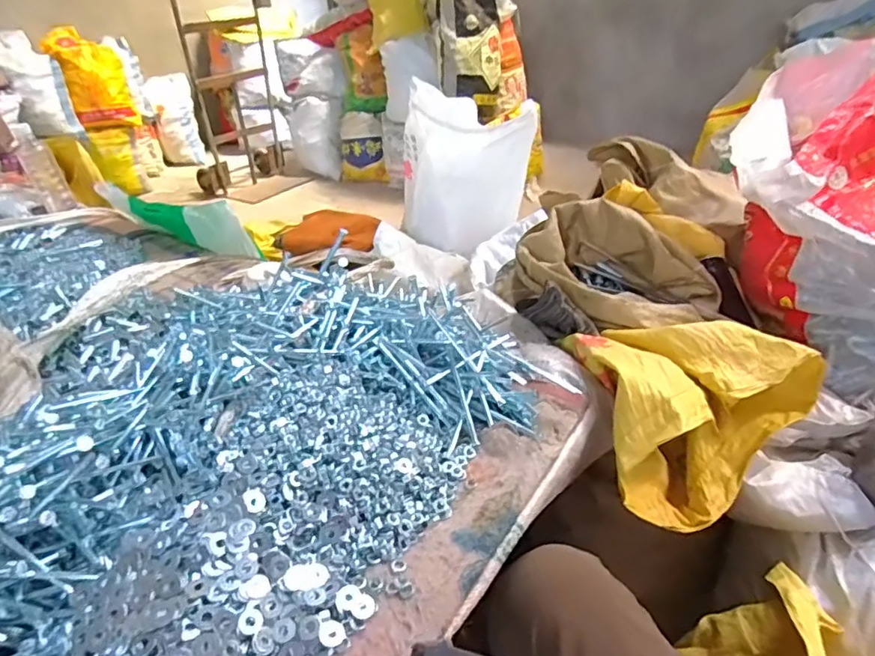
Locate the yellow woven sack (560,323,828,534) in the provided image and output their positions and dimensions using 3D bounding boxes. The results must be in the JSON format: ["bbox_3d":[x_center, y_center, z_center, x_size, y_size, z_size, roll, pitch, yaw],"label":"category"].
[{"bbox_3d":[0.326,0.109,0.671,0.265,0.175,0.207,-3,33,-1],"label":"yellow woven sack"}]

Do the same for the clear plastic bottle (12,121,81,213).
[{"bbox_3d":[-0.904,-0.367,1.241,0.064,0.207,0.073,-32,21,-37],"label":"clear plastic bottle"}]

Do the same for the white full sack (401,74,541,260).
[{"bbox_3d":[0.063,-0.407,1.416,0.309,0.349,0.280,-5,33,-4],"label":"white full sack"}]

